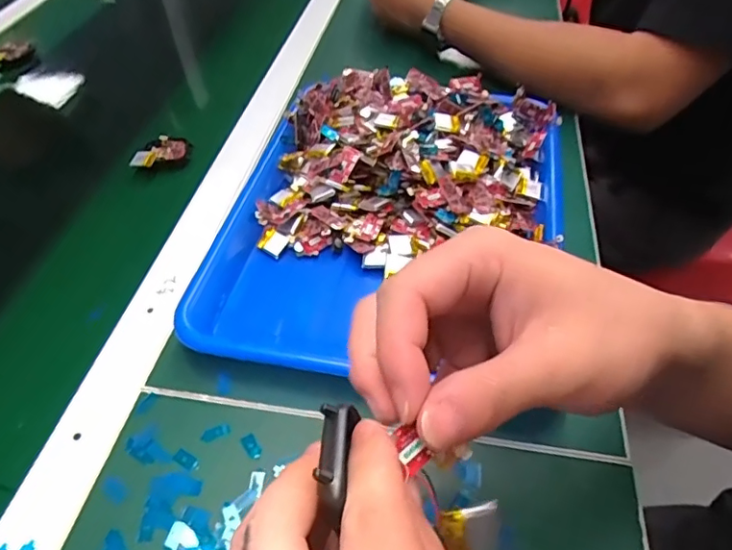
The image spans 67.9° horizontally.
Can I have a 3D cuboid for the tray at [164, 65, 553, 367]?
[{"bbox_3d":[0.022,-0.064,0.440,0.263,0.054,0.325,9,49,9],"label":"tray"}]

